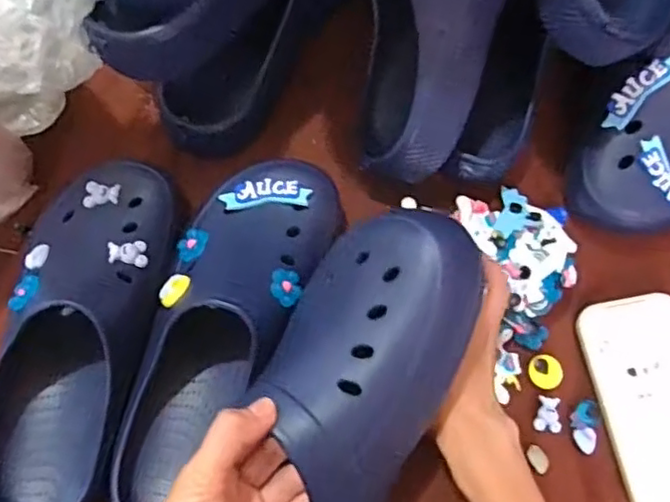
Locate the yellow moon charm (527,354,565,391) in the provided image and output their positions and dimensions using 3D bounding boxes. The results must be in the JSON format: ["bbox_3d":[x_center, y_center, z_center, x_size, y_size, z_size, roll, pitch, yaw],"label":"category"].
[{"bbox_3d":[0.158,0.091,0.469,0.024,0.005,0.025,0,74,-2],"label":"yellow moon charm"}]

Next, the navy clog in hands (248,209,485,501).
[{"bbox_3d":[0.001,0.115,0.366,0.104,0.070,0.284,17,92,3],"label":"navy clog in hands"}]

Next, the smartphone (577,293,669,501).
[{"bbox_3d":[0.239,0.116,0.461,0.083,0.010,0.163,-9,75,-4],"label":"smartphone"}]

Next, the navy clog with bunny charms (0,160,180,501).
[{"bbox_3d":[-0.176,0.057,0.434,0.100,0.074,0.253,10,74,1],"label":"navy clog with bunny charms"}]

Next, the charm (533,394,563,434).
[{"bbox_3d":[0.158,0.120,0.461,0.020,0.004,0.026,10,74,1],"label":"charm"}]

